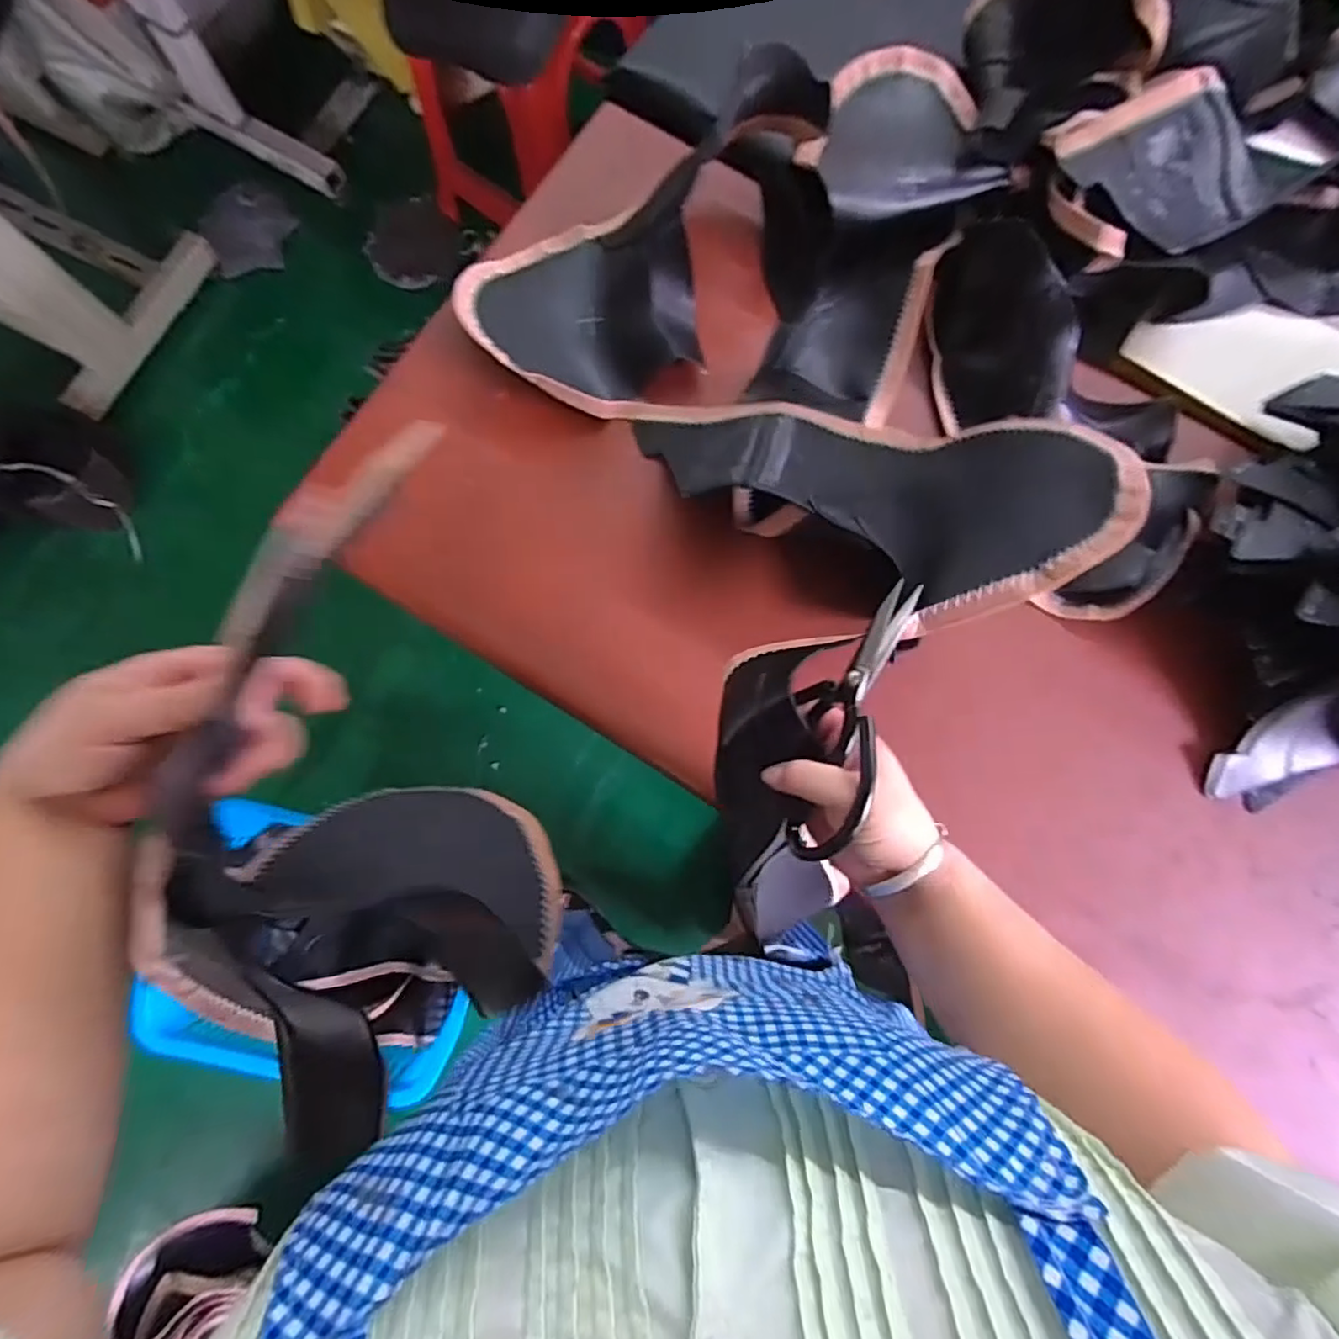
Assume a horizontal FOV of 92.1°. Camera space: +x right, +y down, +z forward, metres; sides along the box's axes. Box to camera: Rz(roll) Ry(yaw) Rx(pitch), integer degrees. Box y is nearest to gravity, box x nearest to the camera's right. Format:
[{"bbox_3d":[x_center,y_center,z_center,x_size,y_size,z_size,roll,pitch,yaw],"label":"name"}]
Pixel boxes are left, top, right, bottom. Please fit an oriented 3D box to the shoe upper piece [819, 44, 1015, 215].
[{"bbox_3d":[0.206,-0.493,0.592,0.164,0.040,0.144,-14,81,-3],"label":"shoe upper piece"}]

